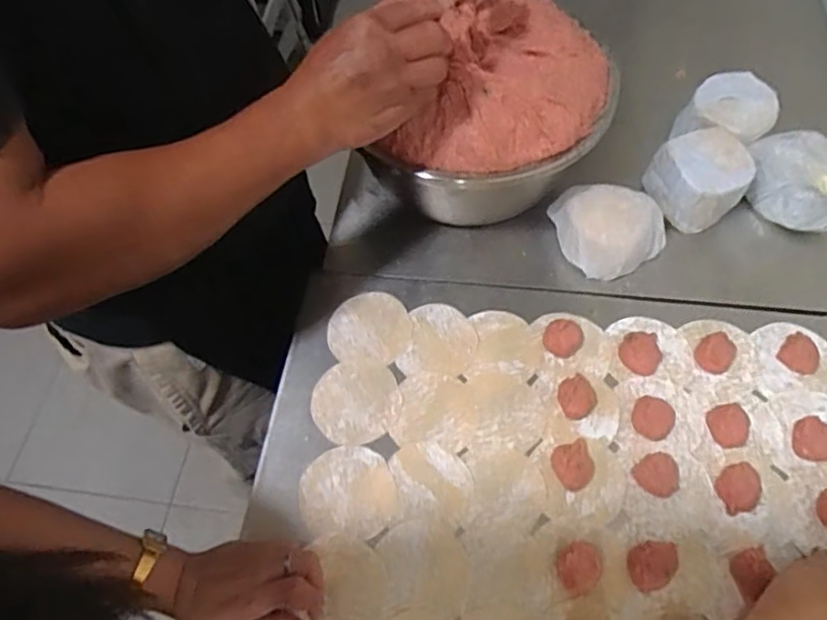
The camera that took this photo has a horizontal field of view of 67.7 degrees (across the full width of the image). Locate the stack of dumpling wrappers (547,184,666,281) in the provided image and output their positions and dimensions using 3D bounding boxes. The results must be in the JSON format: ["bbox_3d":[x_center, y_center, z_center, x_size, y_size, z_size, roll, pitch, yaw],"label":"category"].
[{"bbox_3d":[0.203,-0.087,0.640,0.101,0.054,0.092,-16,60,-5],"label":"stack of dumpling wrappers"}]

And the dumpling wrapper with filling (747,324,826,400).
[{"bbox_3d":[0.357,0.045,0.574,0.069,0.010,0.071,3,60,6],"label":"dumpling wrapper with filling"}]

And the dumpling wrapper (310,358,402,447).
[{"bbox_3d":[-0.054,0.086,0.582,0.082,0.004,0.082,-2,59,3],"label":"dumpling wrapper"}]

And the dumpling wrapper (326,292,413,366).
[{"bbox_3d":[-0.043,0.016,0.621,0.081,0.004,0.078,3,60,6],"label":"dumpling wrapper"}]

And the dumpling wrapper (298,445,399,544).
[{"bbox_3d":[-0.057,0.159,0.542,0.083,0.004,0.077,-1,59,4],"label":"dumpling wrapper"}]

